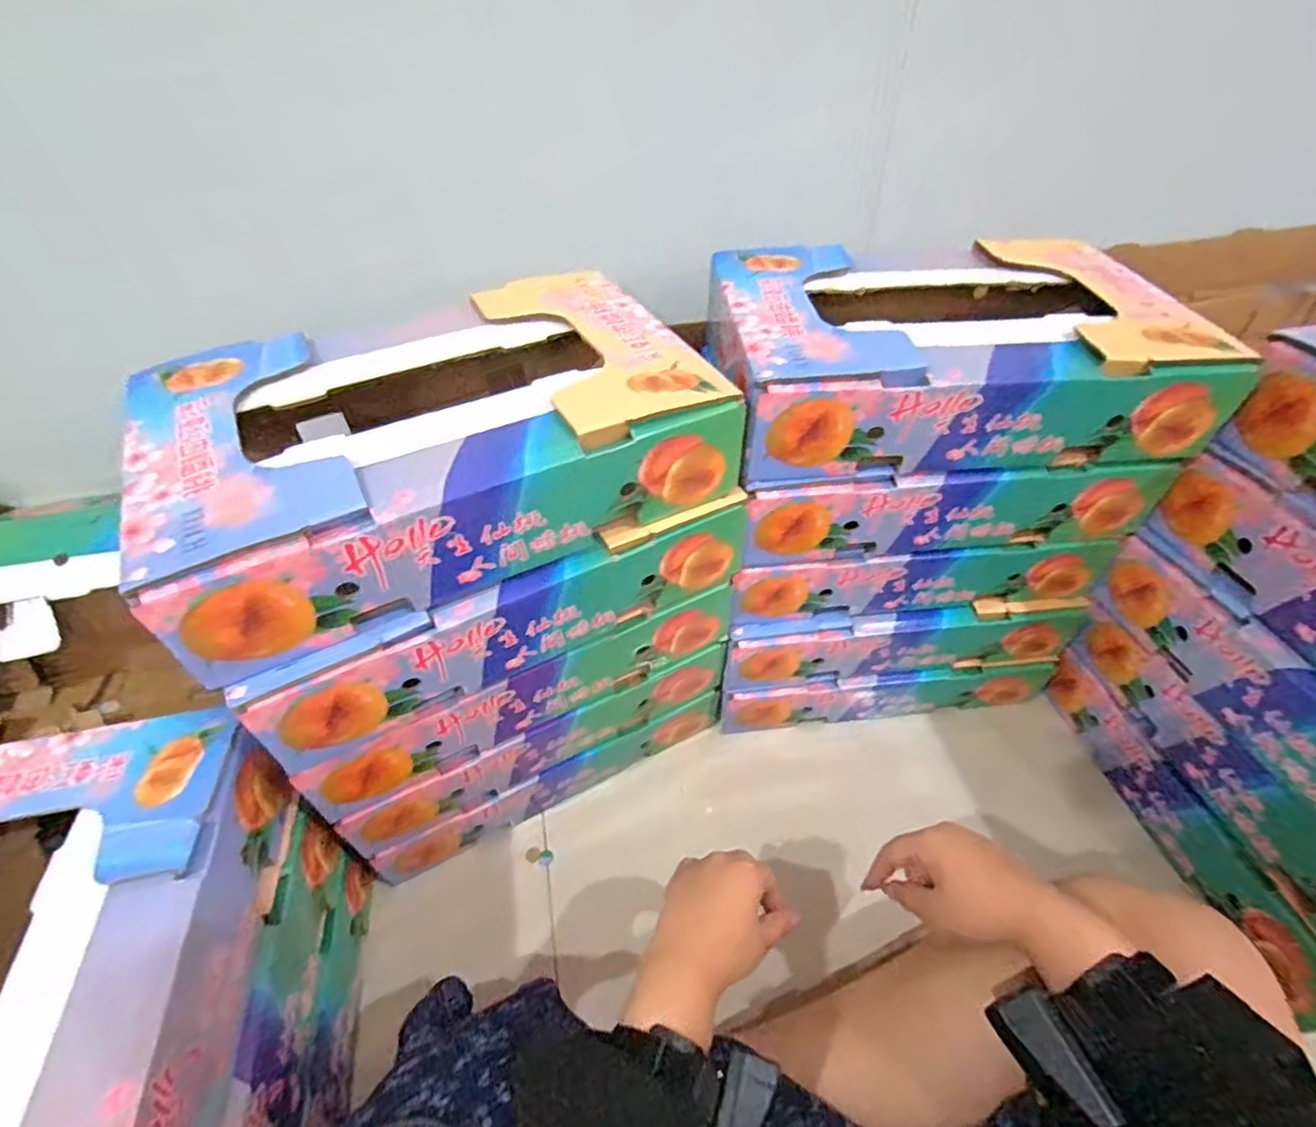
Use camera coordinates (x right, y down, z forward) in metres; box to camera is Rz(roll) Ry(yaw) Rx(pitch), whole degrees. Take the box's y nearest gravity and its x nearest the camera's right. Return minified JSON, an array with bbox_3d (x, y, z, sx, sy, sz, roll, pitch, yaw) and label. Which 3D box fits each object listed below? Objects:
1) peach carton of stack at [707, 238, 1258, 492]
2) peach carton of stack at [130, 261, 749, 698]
[{"bbox_3d":[0.260,-0.198,0.591,0.398,0.106,0.251,-3,44,-2],"label":"peach carton of stack"},{"bbox_3d":[-0.162,-0.096,0.497,0.394,0.108,0.238,-21,48,-19],"label":"peach carton of stack"}]

